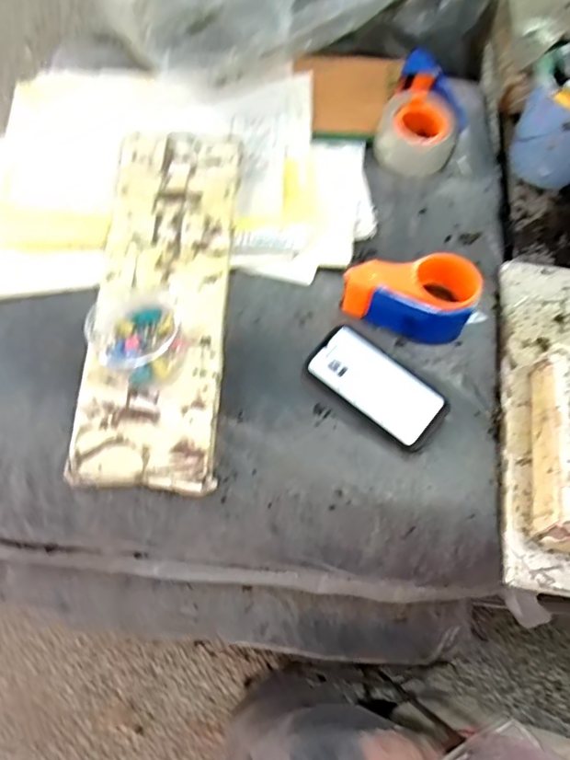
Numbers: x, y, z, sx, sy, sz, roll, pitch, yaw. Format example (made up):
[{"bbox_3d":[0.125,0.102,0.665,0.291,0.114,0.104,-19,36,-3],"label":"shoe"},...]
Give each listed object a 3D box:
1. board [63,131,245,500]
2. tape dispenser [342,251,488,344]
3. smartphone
[{"bbox_3d":[-0.148,-0.111,0.660,0.155,0.016,0.476,3,70,-2],"label":"board"},{"bbox_3d":[0.159,-0.095,0.656,0.162,0.057,0.104,-17,70,-7],"label":"tape dispenser"},{"bbox_3d":[0.108,0.006,0.642,0.164,0.015,0.077,40,73,14],"label":"smartphone"}]

